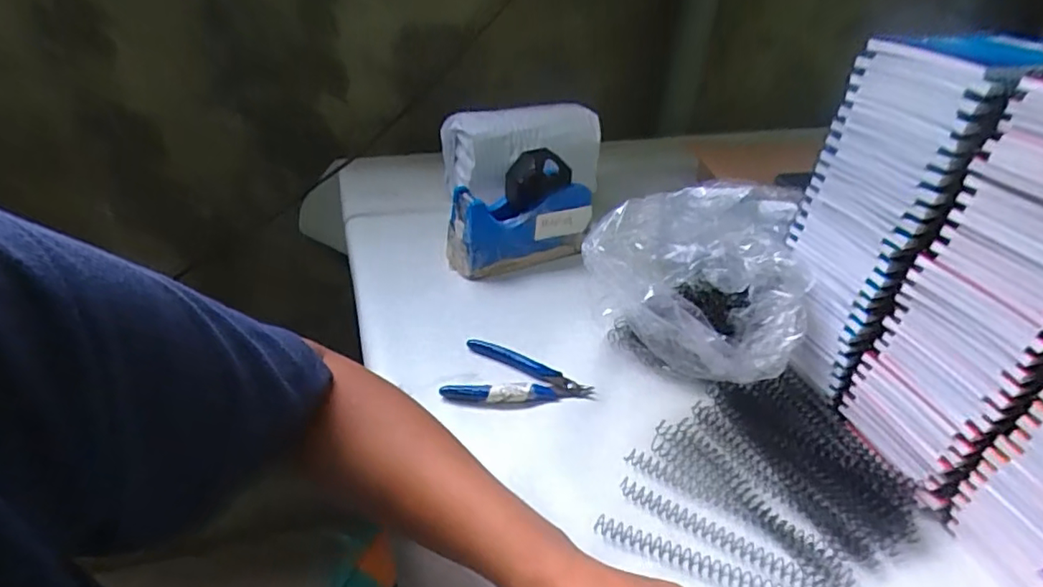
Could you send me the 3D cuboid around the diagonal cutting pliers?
[{"bbox_3d":[-0.002,0.068,0.497,0.122,0.012,0.065,4,36,-1],"label":"diagonal cutting pliers"}]

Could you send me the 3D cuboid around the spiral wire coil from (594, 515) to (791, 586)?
[{"bbox_3d":[0.125,0.178,0.375,0.154,0.009,0.016,16,38,15],"label":"spiral wire coil"}]

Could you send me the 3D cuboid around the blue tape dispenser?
[{"bbox_3d":[-0.001,-0.086,0.629,0.153,0.106,0.060,-15,41,-25],"label":"blue tape dispenser"}]

